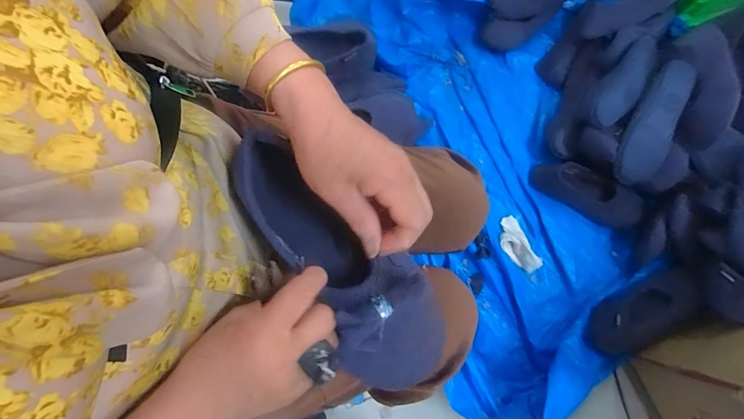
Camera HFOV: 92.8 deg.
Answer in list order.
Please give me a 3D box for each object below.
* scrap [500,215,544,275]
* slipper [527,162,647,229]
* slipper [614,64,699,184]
[{"bbox_3d":[0.330,0.081,0.806,0.058,0.031,0.130,-23,80,-4],"label":"scrap"},{"bbox_3d":[0.498,-0.041,0.818,0.244,0.067,0.082,30,81,5],"label":"slipper"},{"bbox_3d":[0.569,-0.181,0.718,0.082,0.062,0.253,20,97,4],"label":"slipper"}]

